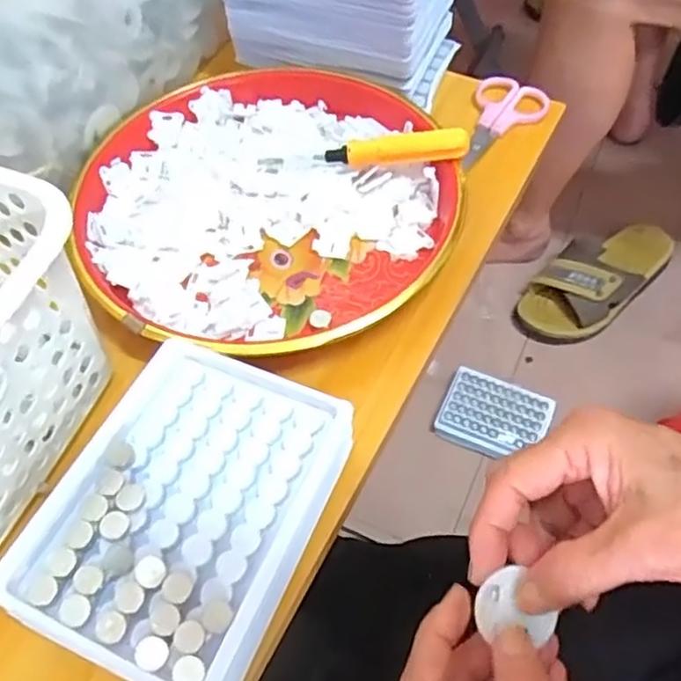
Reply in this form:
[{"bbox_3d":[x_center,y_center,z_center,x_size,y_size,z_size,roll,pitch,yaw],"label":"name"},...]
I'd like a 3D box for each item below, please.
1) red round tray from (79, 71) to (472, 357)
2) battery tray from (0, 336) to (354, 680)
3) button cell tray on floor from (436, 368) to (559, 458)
[{"bbox_3d":[-0.045,-0.082,0.401,0.201,0.029,0.216,-1,57,2],"label":"red round tray"},{"bbox_3d":[-0.064,0.071,0.289,0.106,0.039,0.132,20,60,14],"label":"battery tray"},{"bbox_3d":[0.197,0.098,0.868,0.131,0.028,0.099,19,60,14],"label":"button cell tray on floor"}]

